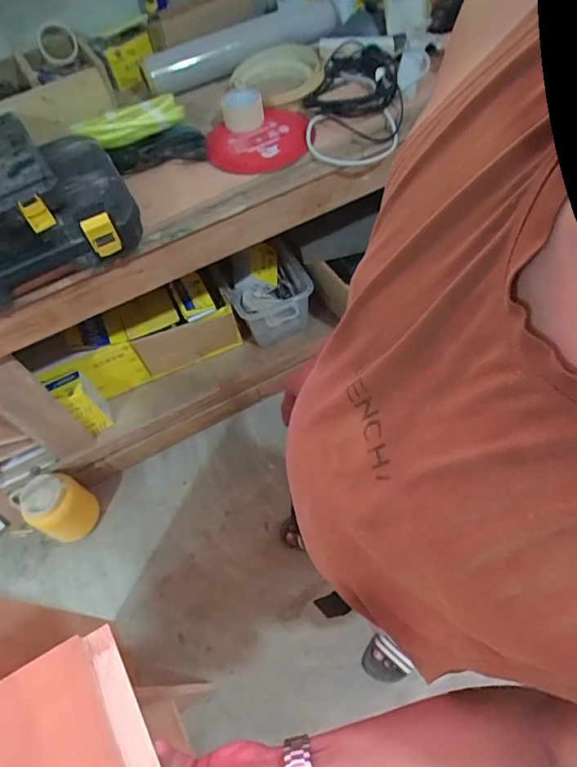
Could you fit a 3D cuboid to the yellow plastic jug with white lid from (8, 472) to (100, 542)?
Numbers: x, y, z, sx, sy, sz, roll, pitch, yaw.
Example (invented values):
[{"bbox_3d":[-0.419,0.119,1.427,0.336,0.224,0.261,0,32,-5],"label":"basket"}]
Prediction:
[{"bbox_3d":[-0.680,0.355,1.409,0.167,0.203,0.152,-3,58,5],"label":"yellow plastic jug with white lid"}]

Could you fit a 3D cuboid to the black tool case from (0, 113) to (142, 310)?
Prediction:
[{"bbox_3d":[-0.521,-0.326,0.887,0.410,0.177,0.322,-28,59,-11],"label":"black tool case"}]

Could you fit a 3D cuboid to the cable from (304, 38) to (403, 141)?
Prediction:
[{"bbox_3d":[0.142,-0.657,1.065,0.199,0.068,0.307,-3,58,4],"label":"cable"}]

